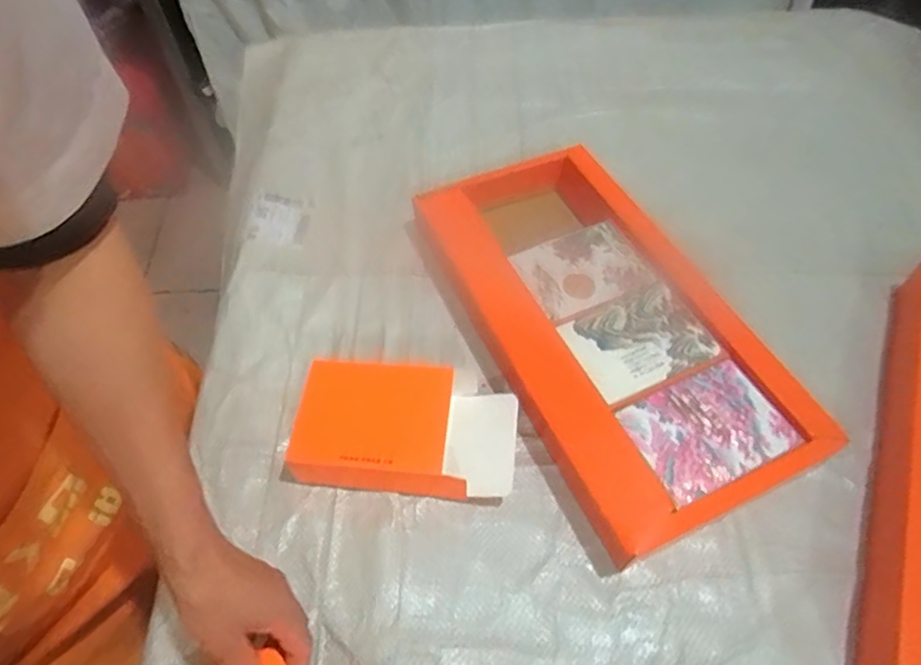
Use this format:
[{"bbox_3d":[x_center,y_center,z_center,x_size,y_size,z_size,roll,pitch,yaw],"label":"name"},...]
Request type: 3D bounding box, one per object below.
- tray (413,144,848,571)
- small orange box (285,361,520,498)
[{"bbox_3d":[0.130,-0.024,0.592,0.223,0.057,0.440,-20,57,-13],"label":"tray"},{"bbox_3d":[-0.046,0.085,0.520,0.188,0.059,0.102,4,55,4],"label":"small orange box"}]

